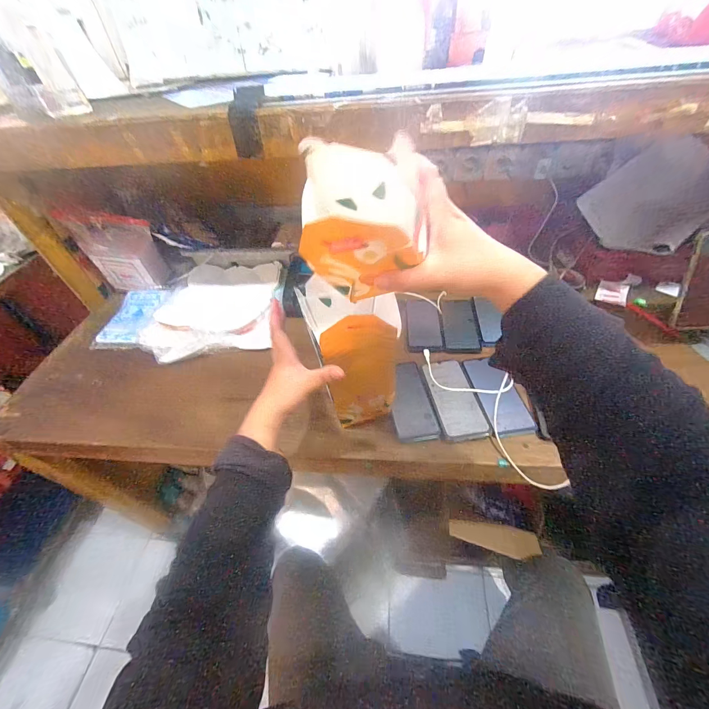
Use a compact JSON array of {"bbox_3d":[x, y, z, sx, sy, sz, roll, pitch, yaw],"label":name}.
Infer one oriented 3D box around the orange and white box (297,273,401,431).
[{"bbox_3d":[-0.001,-0.001,0.490,0.099,0.255,0.114,-14,47,-8],"label":"orange and white box"}]

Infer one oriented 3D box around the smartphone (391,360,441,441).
[{"bbox_3d":[0.100,0.082,0.578,0.070,0.006,0.158,-11,53,1],"label":"smartphone"}]

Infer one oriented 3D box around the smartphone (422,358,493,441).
[{"bbox_3d":[0.181,0.075,0.575,0.074,0.009,0.161,-8,46,-2],"label":"smartphone"}]

